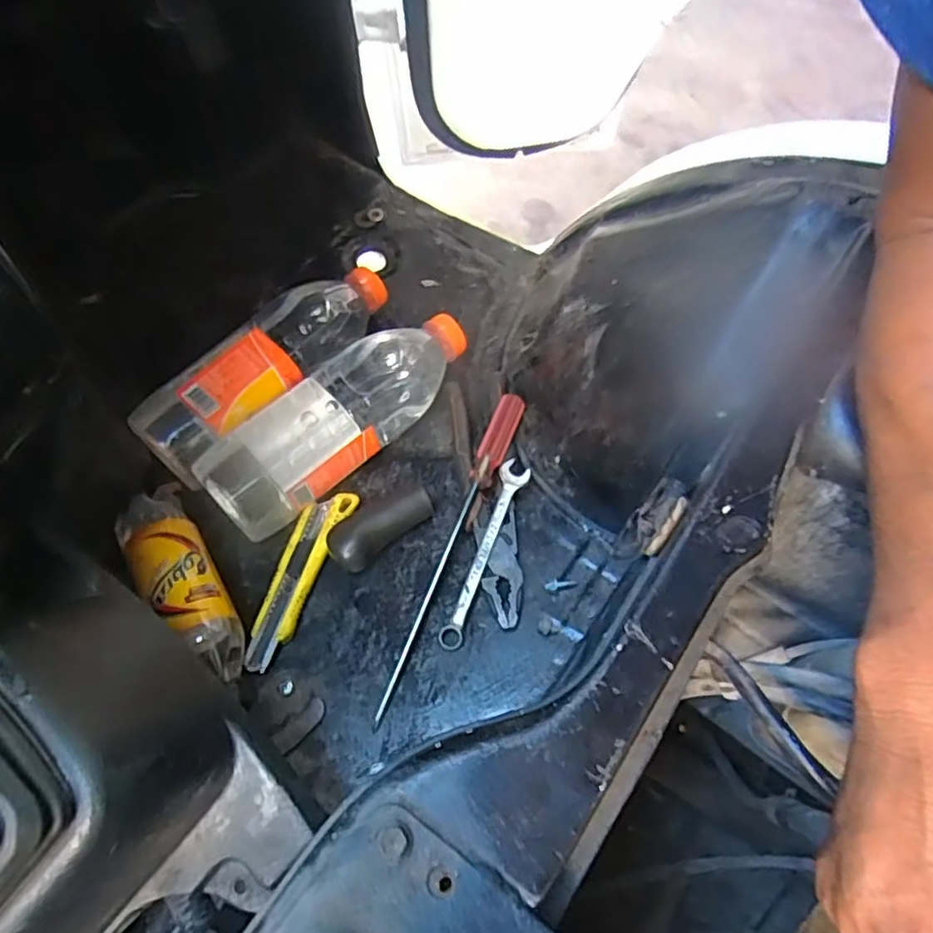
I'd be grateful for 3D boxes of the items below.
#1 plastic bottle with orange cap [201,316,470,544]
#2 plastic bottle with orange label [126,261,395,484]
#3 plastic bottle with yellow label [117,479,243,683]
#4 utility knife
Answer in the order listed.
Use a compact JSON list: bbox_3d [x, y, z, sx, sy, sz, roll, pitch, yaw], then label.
[{"bbox_3d":[-0.106,-0.045,0.575,0.076,0.064,0.252,39,69,21],"label":"plastic bottle with orange cap"},{"bbox_3d":[-0.168,-0.092,0.592,0.082,0.065,0.255,35,68,19],"label":"plastic bottle with orange label"},{"bbox_3d":[-0.223,0.079,0.509,0.053,0.048,0.182,-31,65,-14],"label":"plastic bottle with yellow label"},{"bbox_3d":[-0.136,0.086,0.529,0.038,0.017,0.151,19,64,12],"label":"utility knife"}]

